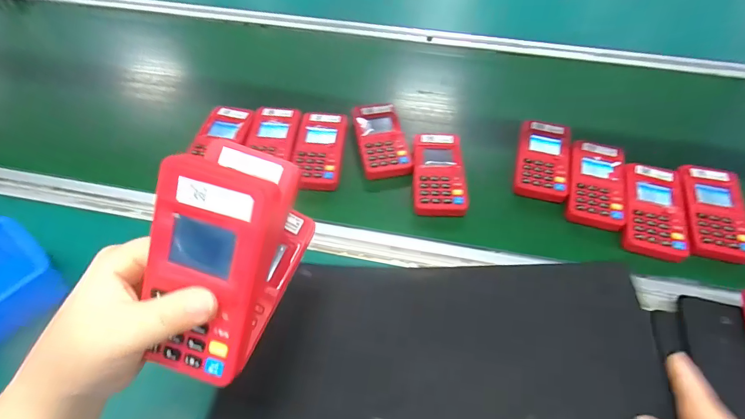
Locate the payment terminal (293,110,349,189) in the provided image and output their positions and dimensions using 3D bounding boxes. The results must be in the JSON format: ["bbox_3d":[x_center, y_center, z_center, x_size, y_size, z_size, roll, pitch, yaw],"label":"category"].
[{"bbox_3d":[-0.069,-0.076,0.509,0.062,0.021,0.122,4,54,1],"label":"payment terminal"}]

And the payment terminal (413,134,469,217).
[{"bbox_3d":[0.081,-0.047,0.490,0.061,0.019,0.119,2,54,-1],"label":"payment terminal"}]

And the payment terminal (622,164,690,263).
[{"bbox_3d":[0.326,0.001,0.458,0.059,0.027,0.119,15,55,8],"label":"payment terminal"}]

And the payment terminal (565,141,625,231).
[{"bbox_3d":[0.272,-0.032,0.480,0.061,0.029,0.111,16,55,9],"label":"payment terminal"}]

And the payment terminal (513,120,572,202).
[{"bbox_3d":[0.218,-0.064,0.506,0.062,0.027,0.113,13,55,7],"label":"payment terminal"}]

